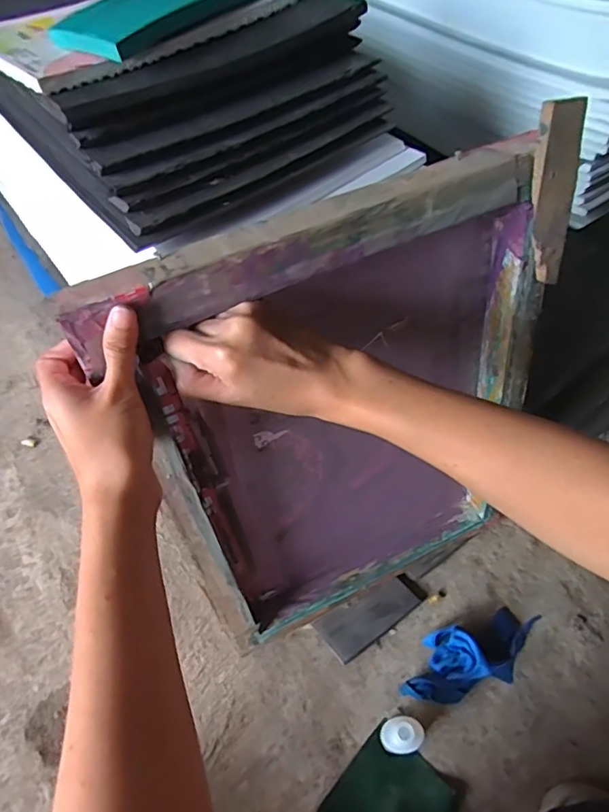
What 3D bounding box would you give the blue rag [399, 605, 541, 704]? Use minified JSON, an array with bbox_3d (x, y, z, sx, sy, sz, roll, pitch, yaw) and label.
[{"bbox_3d":[0.191,0.274,0.595,0.183,0.045,0.071,-17,56,-10],"label":"blue rag"}]

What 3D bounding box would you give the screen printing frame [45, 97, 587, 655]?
[{"bbox_3d":[0.049,0.027,0.499,0.350,0.453,0.066,-25,48,-13],"label":"screen printing frame"}]

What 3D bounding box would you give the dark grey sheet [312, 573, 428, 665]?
[{"bbox_3d":[0.082,0.242,0.635,0.129,0.020,0.054,-28,59,-17],"label":"dark grey sheet"}]

